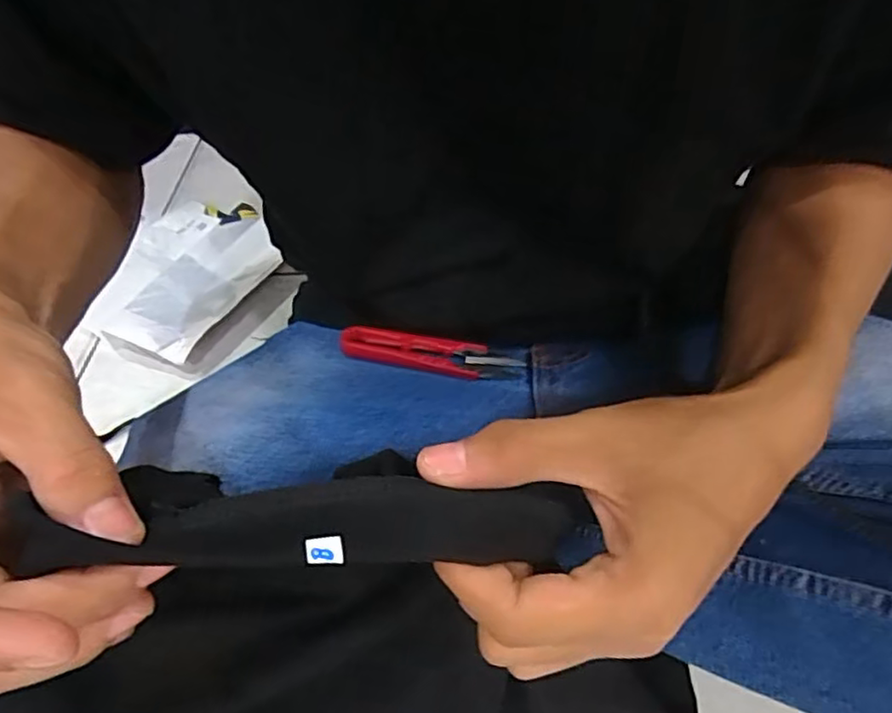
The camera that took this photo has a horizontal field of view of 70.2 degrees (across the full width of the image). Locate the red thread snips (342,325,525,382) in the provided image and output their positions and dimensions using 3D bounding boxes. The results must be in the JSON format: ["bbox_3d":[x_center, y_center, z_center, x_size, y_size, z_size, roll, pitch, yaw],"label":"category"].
[{"bbox_3d":[-0.010,-0.002,0.353,0.100,0.004,0.022,8,51,13],"label":"red thread snips"}]

